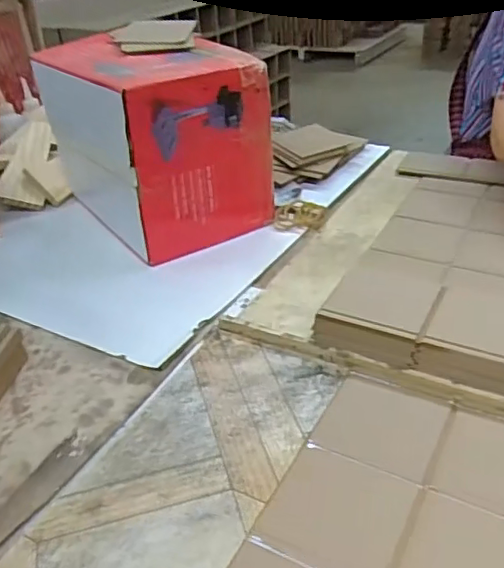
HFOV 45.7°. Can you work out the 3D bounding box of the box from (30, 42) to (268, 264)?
[{"bbox_3d":[-0.153,-0.217,0.902,0.218,0.249,0.307,-25,37,-28],"label":"box"}]

